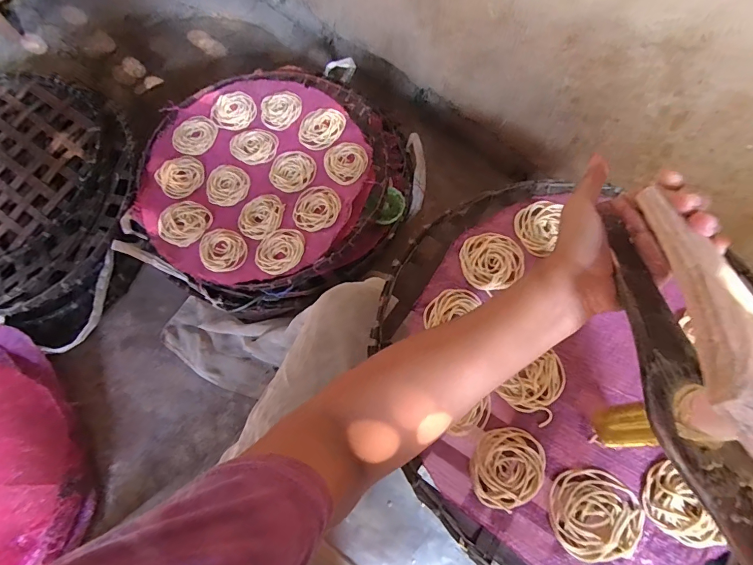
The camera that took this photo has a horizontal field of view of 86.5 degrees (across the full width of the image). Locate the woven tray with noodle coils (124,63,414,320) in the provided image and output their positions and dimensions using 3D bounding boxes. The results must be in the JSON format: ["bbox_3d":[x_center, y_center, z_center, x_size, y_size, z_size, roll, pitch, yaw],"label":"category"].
[{"bbox_3d":[-0.160,-0.164,0.632,0.397,0.051,0.400,35,74,11],"label":"woven tray with noodle coils"}]

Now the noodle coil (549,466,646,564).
[{"bbox_3d":[0.187,0.195,0.340,0.075,0.007,0.067,-10,71,-4],"label":"noodle coil"}]

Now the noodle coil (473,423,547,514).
[{"bbox_3d":[0.116,0.163,0.352,0.059,0.006,0.069,29,73,9],"label":"noodle coil"}]

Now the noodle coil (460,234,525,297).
[{"bbox_3d":[0.122,-0.023,0.421,0.065,0.005,0.065,0,71,-1],"label":"noodle coil"}]

